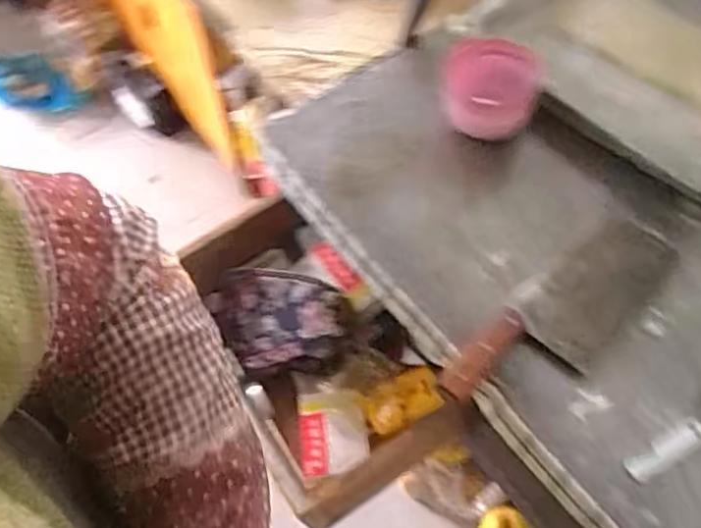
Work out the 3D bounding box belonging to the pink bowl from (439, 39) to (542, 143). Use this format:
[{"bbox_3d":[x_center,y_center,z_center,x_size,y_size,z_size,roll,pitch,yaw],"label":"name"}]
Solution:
[{"bbox_3d":[0.164,-0.213,0.783,0.112,0.085,0.115,-1,58,1],"label":"pink bowl"}]

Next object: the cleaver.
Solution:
[{"bbox_3d":[0.219,0.045,0.649,0.100,0.029,0.280,39,67,23],"label":"cleaver"}]

